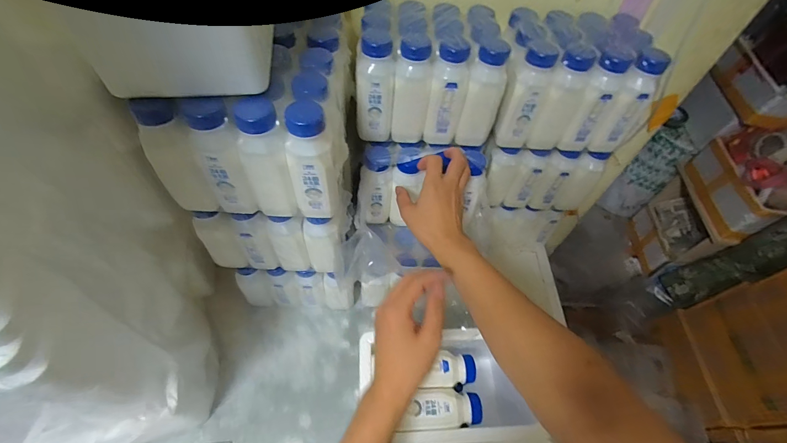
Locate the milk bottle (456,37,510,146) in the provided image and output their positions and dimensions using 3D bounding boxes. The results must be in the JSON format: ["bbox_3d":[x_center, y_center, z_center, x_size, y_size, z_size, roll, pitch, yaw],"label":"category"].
[{"bbox_3d":[0.128,-0.174,0.500,0.047,0.140,0.050,20,57,10],"label":"milk bottle"}]

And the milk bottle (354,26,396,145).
[{"bbox_3d":[-0.026,-0.185,0.492,0.052,0.149,0.048,-3,56,-5],"label":"milk bottle"}]

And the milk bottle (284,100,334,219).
[{"bbox_3d":[-0.094,-0.062,0.403,0.047,0.146,0.043,-9,57,-10],"label":"milk bottle"}]

